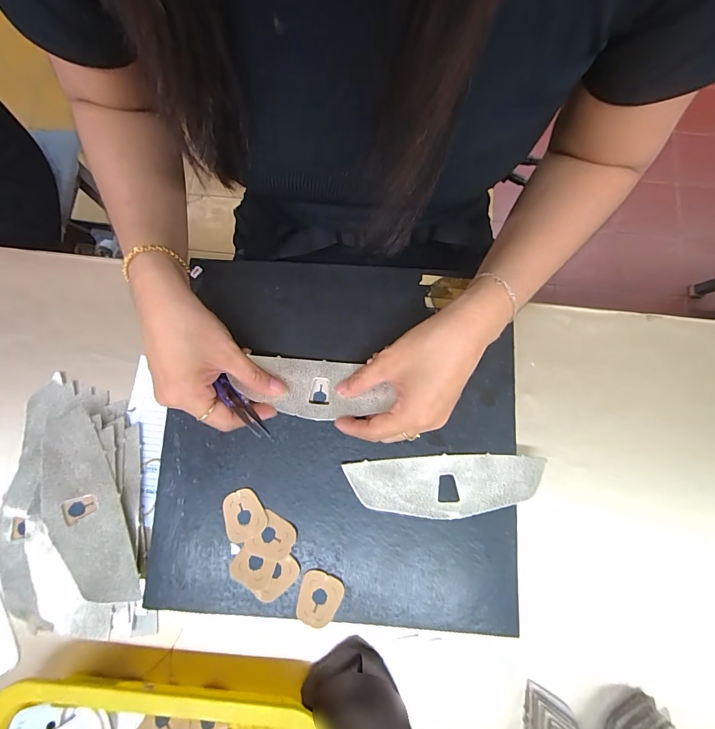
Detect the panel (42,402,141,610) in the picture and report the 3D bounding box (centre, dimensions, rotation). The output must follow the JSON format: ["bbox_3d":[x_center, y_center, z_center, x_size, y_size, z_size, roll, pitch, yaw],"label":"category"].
[{"bbox_3d":[-0.224,0.116,0.298,0.049,0.005,0.158,-16,76,-26],"label":"panel"}]

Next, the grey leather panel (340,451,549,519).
[{"bbox_3d":[0.074,0.101,0.305,0.158,0.005,0.049,-5,78,-1],"label":"grey leather panel"}]

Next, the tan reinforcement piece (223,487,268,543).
[{"bbox_3d":[-0.095,0.124,0.301,0.033,0.004,0.039,-22,79,-4],"label":"tan reinforcement piece"}]

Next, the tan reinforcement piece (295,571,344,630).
[{"bbox_3d":[-0.031,0.185,0.288,0.033,0.004,0.036,21,79,5],"label":"tan reinforcement piece"}]

